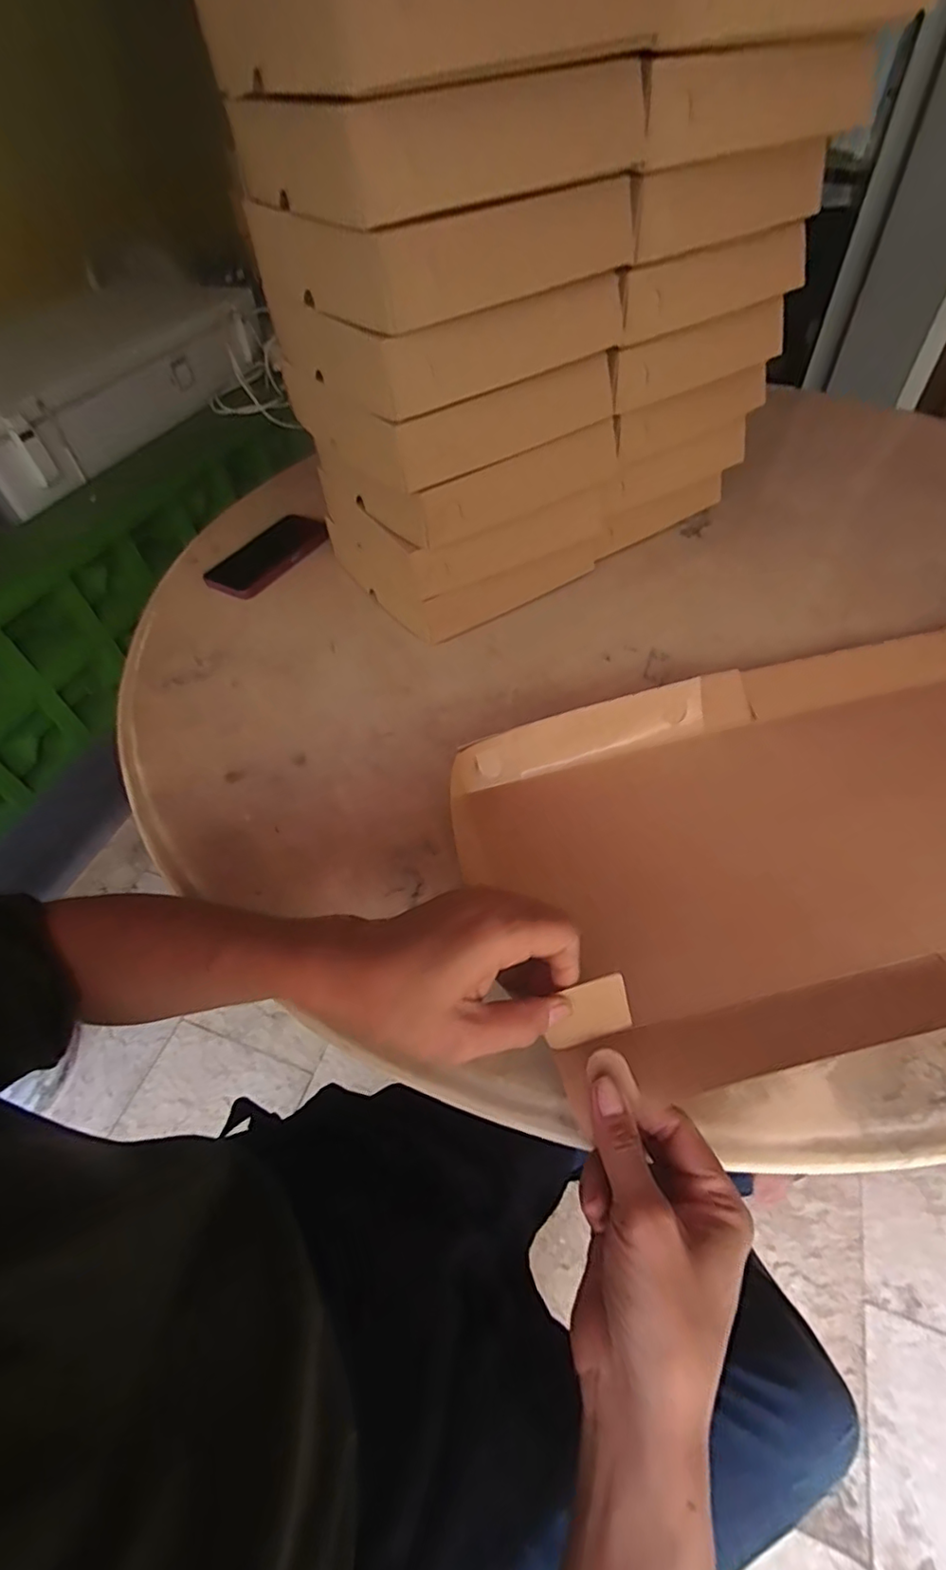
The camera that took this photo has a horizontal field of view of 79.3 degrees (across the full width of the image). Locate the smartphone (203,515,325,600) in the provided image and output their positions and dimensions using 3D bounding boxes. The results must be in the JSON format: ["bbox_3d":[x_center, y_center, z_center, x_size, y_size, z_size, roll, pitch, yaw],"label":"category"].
[{"bbox_3d":[-0.255,-0.290,0.714,0.078,0.008,0.166,26,59,23],"label":"smartphone"}]

